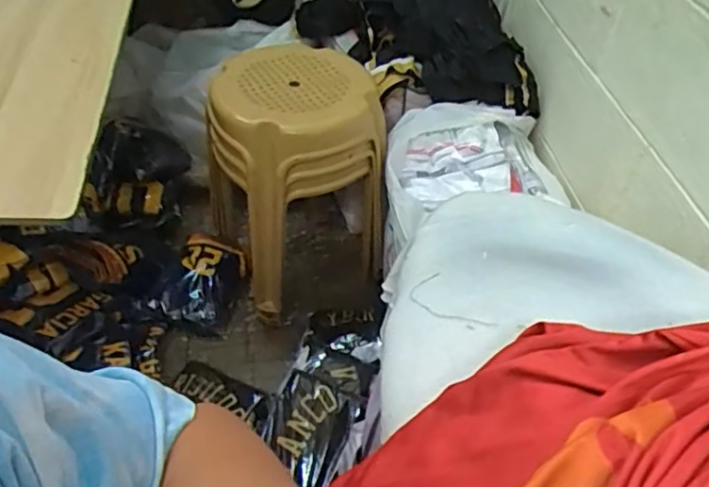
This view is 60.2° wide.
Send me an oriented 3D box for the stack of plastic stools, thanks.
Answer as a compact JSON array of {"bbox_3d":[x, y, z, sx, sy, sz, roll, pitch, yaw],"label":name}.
[{"bbox_3d":[-0.119,-0.142,1.297,0.336,0.422,0.321,-6,46,-8],"label":"stack of plastic stools"}]

